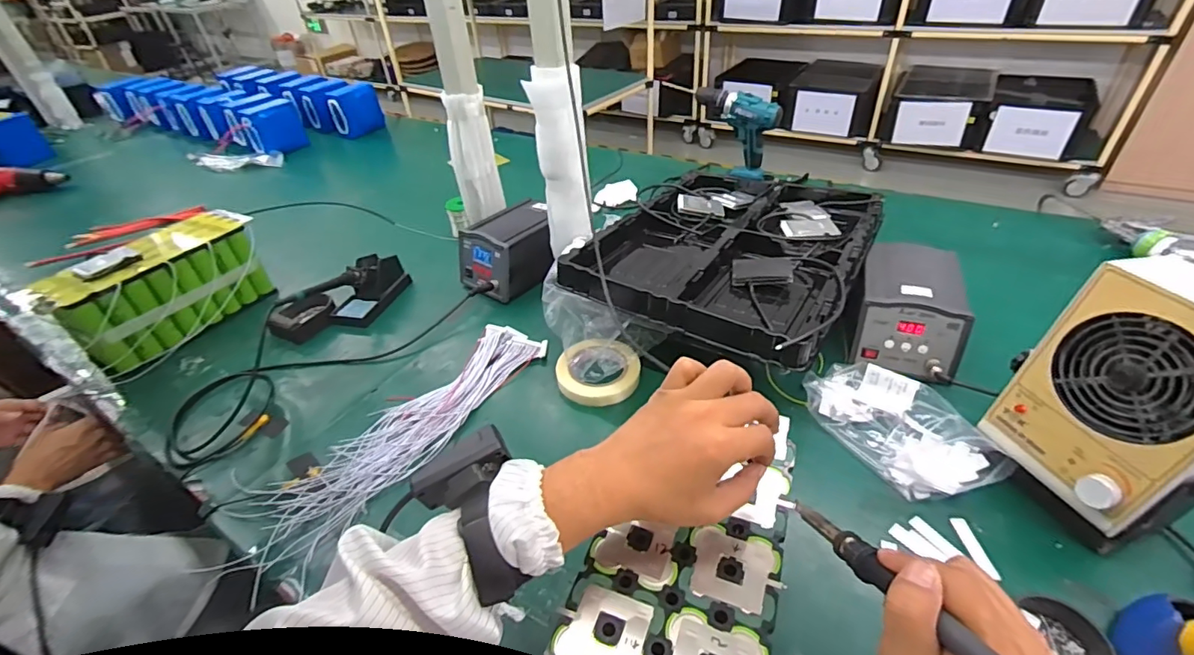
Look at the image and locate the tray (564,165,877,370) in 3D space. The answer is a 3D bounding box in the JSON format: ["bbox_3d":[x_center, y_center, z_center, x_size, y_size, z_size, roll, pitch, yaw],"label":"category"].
[{"bbox_3d":[0.218,-0.128,0.803,0.347,0.079,0.460,21,46,29],"label":"tray"}]

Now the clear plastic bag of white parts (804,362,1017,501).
[{"bbox_3d":[0.356,0.114,0.617,0.116,0.044,0.209,-21,41,-18],"label":"clear plastic bag of white parts"}]

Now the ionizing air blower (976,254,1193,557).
[{"bbox_3d":[0.498,0.073,0.481,0.122,0.240,0.152,-14,40,-10],"label":"ionizing air blower"}]

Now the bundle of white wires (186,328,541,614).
[{"bbox_3d":[-0.243,0.126,0.678,0.123,0.025,0.437,25,48,32],"label":"bundle of white wires"}]

